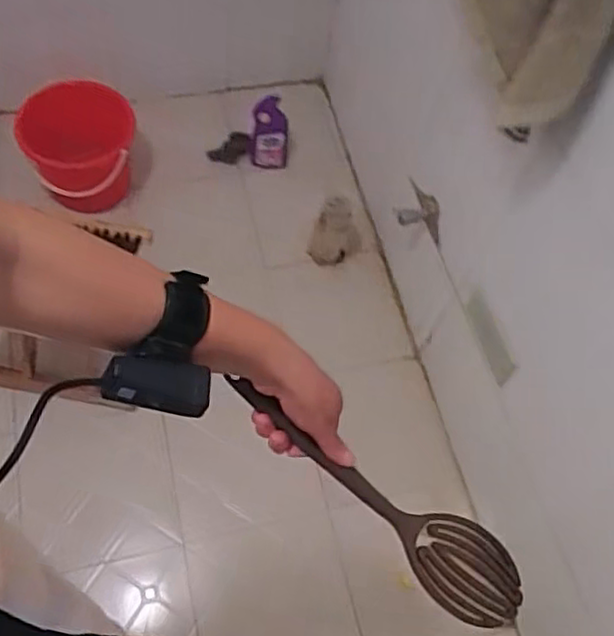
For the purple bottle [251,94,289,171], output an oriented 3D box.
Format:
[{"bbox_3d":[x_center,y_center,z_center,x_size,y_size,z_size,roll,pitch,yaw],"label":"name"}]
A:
[{"bbox_3d":[-0.088,-0.418,1.566,0.092,0.202,0.048,3,58,2],"label":"purple bottle"}]

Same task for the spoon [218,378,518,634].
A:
[{"bbox_3d":[0.065,0.164,0.602,0.332,0.026,0.075,39,64,-13],"label":"spoon"}]

